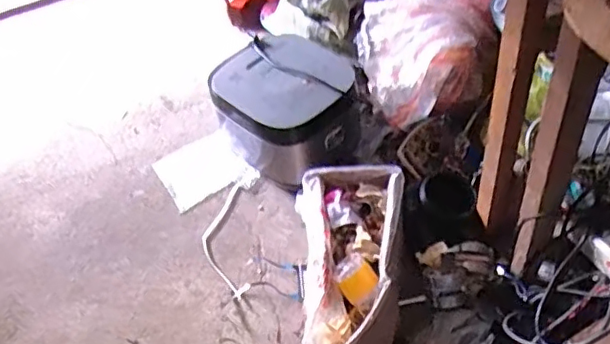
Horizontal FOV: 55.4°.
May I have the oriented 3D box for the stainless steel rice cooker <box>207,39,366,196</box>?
[{"bbox_3d":[-0.023,-0.129,1.343,0.270,0.253,0.308,-36,54,-19],"label":"stainless steel rice cooker"}]

